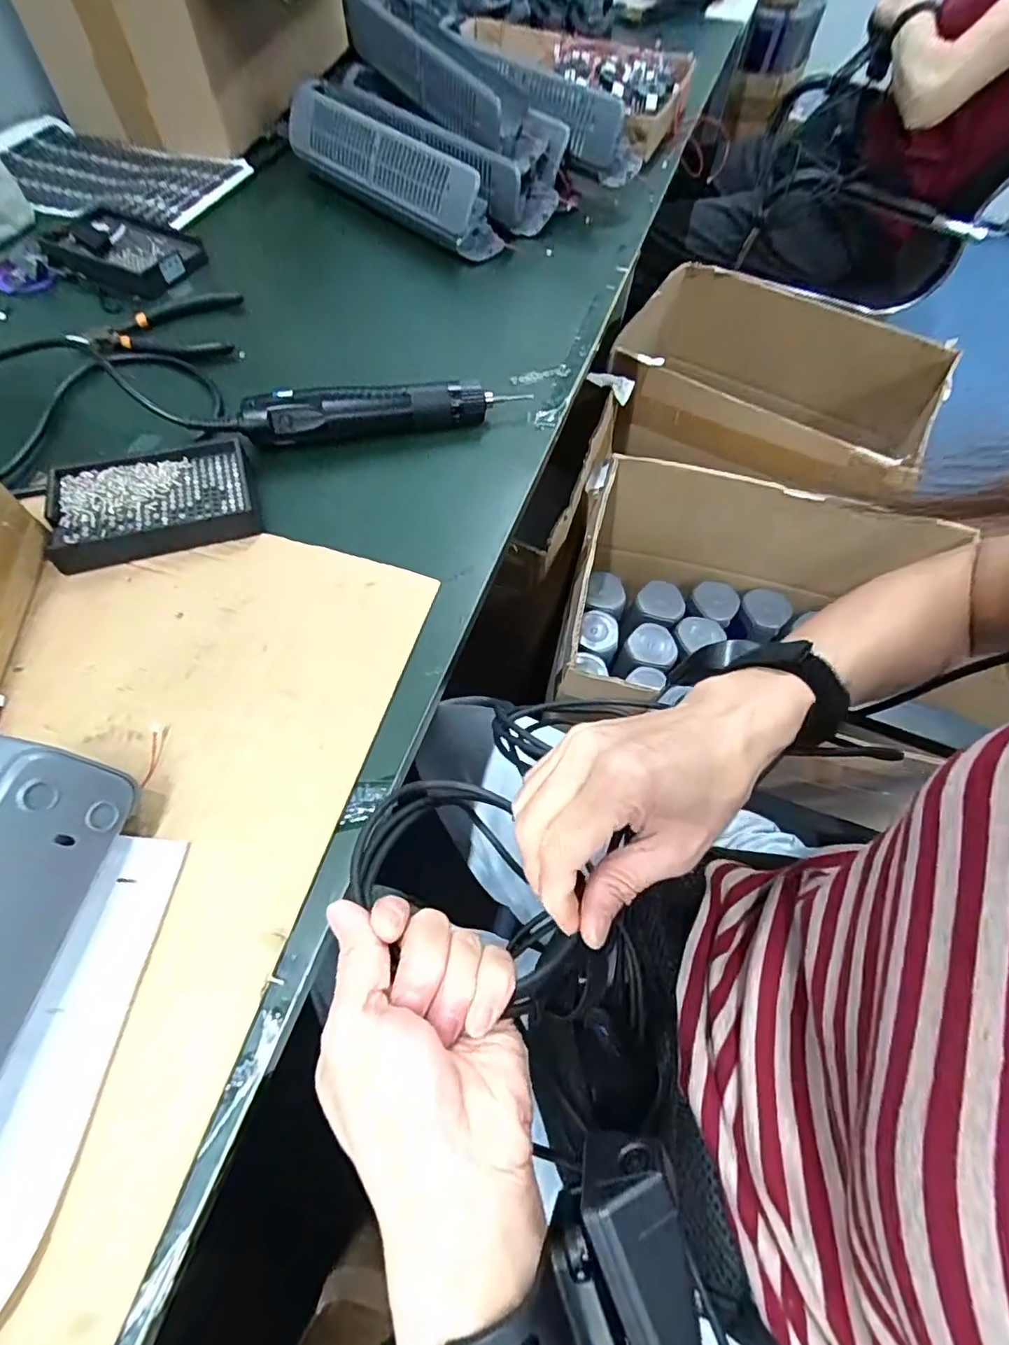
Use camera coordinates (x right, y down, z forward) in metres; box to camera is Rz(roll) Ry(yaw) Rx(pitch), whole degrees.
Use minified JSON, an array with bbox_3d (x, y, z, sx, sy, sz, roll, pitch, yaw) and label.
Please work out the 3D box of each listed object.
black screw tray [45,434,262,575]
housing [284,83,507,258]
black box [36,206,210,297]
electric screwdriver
[{"bbox_3d":[-0.262,-0.130,0.419,0.139,0.021,0.099,-17,64,-13],"label":"black screw tray"},{"bbox_3d":[-0.127,-0.589,0.650,0.314,0.078,0.078,40,66,17],"label":"housing"},{"bbox_3d":[-0.401,-0.446,0.584,0.135,0.025,0.094,26,63,10],"label":"black box"},{"bbox_3d":[-0.100,-0.223,0.473,0.228,0.037,0.034,-10,62,-9],"label":"electric screwdriver"}]

